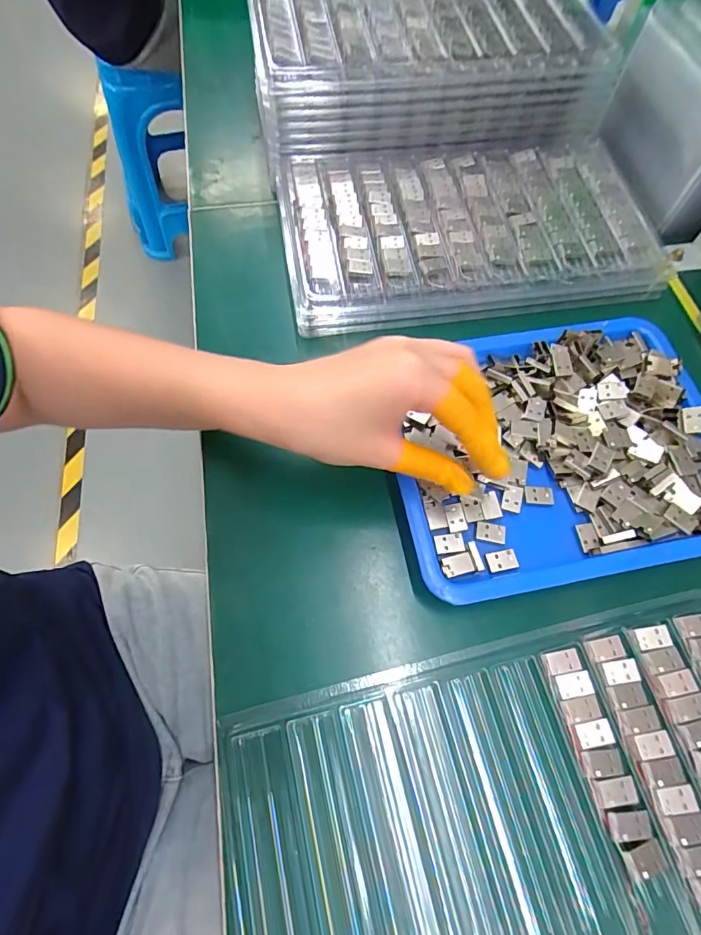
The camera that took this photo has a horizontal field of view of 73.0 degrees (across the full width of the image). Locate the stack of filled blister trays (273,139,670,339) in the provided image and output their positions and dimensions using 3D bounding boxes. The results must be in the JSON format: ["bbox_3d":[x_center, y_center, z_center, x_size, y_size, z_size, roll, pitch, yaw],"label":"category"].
[{"bbox_3d":[0.092,-0.200,0.390,0.289,0.028,0.181,-8,69,-5],"label":"stack of filled blister trays"}]

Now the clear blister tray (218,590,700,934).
[{"bbox_3d":[0.088,0.177,0.234,0.292,0.014,0.164,-13,69,-6],"label":"clear blister tray"}]

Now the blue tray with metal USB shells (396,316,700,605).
[{"bbox_3d":[0.132,-0.014,0.305,0.211,0.028,0.168,-10,69,-5],"label":"blue tray with metal USB shells"}]

